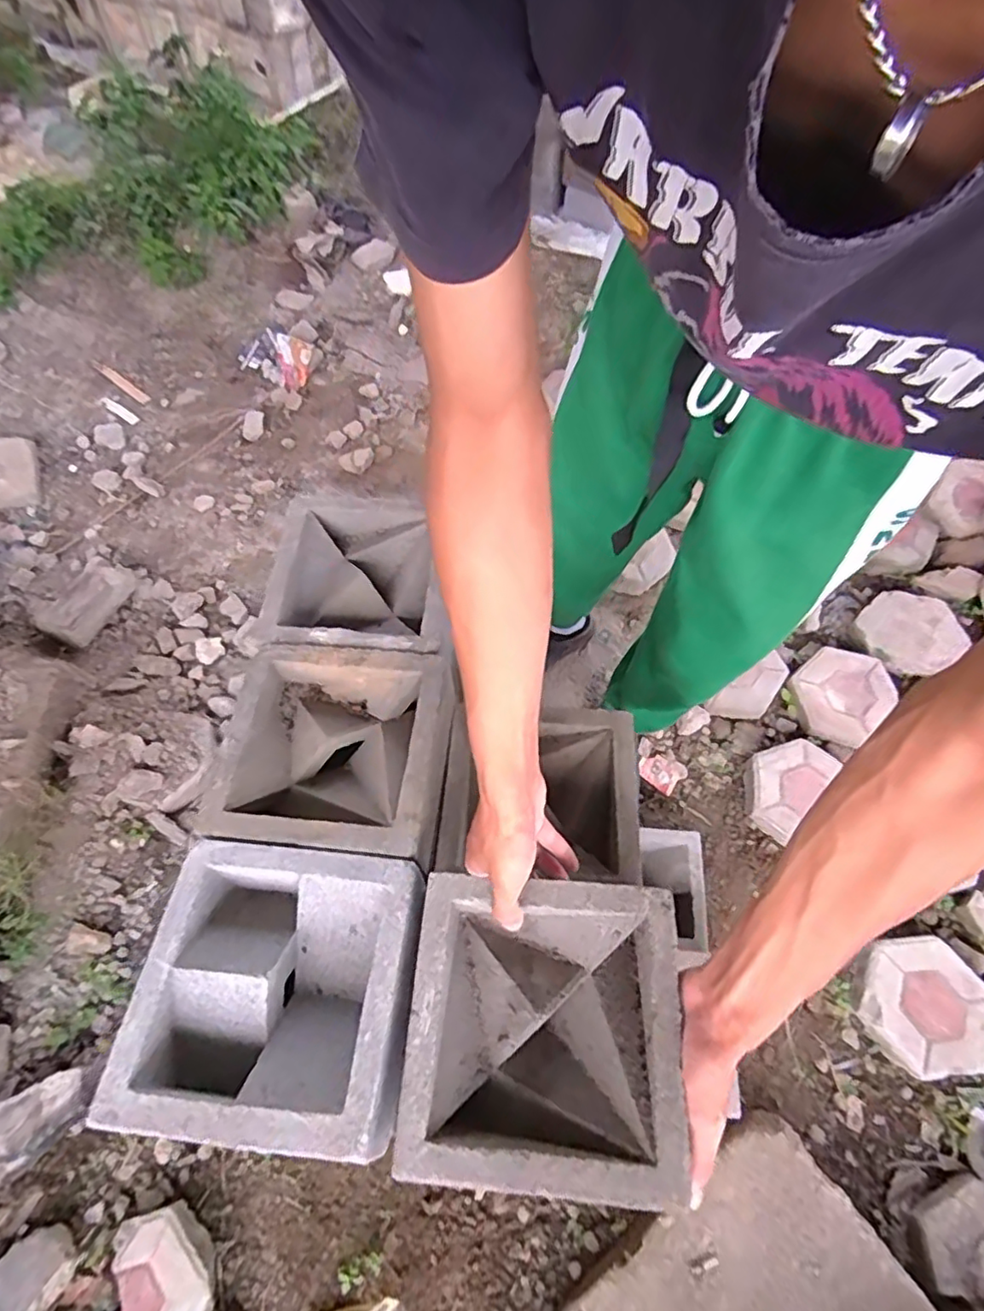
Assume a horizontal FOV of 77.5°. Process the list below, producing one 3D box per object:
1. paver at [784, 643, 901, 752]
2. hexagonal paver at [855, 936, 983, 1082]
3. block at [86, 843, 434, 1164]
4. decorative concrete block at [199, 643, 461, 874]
[{"bbox_3d":[0.735,0.078,1.294,0.216,0.045,0.198,-40,69,-19],"label":"paver"},{"bbox_3d":[0.713,0.579,1.011,0.206,0.058,0.188,-6,62,-3],"label":"hexagonal paver"},{"bbox_3d":[-0.165,0.256,0.485,0.201,0.081,0.194,5,62,3],"label":"block"},{"bbox_3d":[-0.152,0.092,0.609,0.206,0.086,0.204,6,62,4],"label":"decorative concrete block"}]

